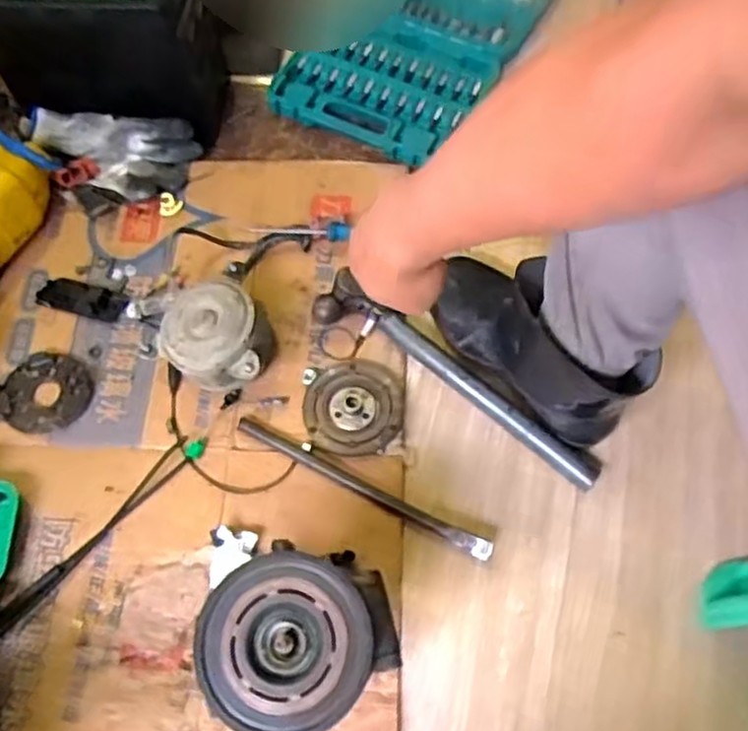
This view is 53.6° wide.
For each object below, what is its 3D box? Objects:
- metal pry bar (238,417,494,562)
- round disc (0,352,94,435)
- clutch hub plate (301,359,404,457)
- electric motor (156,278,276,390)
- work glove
[{"bbox_3d":[-0.014,0.113,0.702,0.269,0.019,0.017,26,69,12],"label":"metal pry bar"},{"bbox_3d":[-0.337,0.026,0.760,0.086,0.020,0.087,-1,66,1],"label":"round disc"},{"bbox_3d":[-0.020,0.040,0.740,0.096,0.014,0.101,-1,66,1],"label":"clutch hub plate"},{"bbox_3d":[-0.157,-0.033,0.742,0.108,0.080,0.105,-1,65,3],"label":"electric motor"},{"bbox_3d":[-0.303,-0.244,0.859,0.183,0.054,0.096,3,66,3],"label":"work glove"}]

